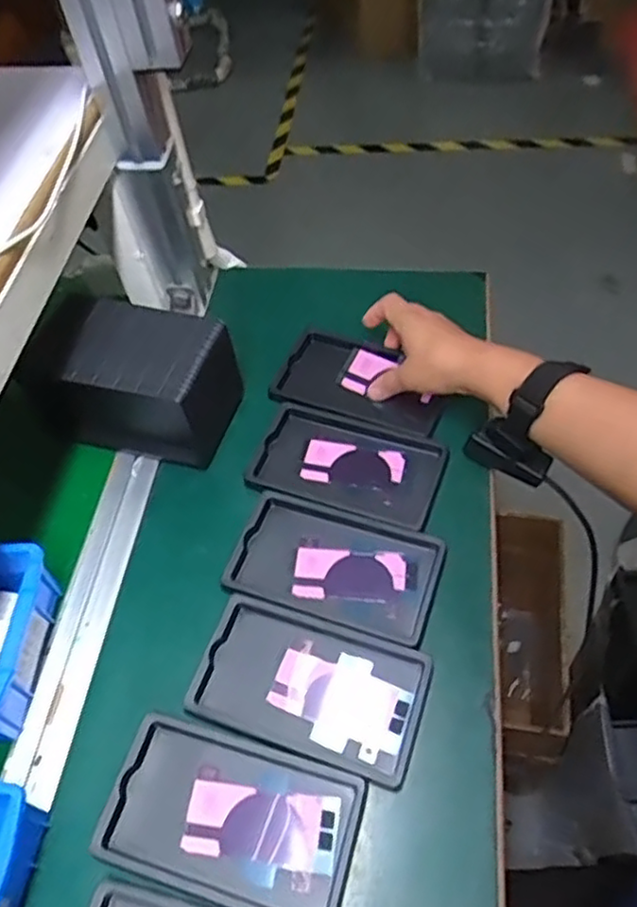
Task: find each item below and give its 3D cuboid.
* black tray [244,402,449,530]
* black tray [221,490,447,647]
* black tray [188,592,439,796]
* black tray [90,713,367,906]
[{"bbox_3d":[0.026,0.010,0.612,0.159,0.016,0.094,17,57,15],"label":"black tray"},{"bbox_3d":[0.015,0.088,0.551,0.159,0.014,0.096,16,57,14],"label":"black tray"},{"bbox_3d":[-0.005,0.167,0.497,0.158,0.011,0.092,15,57,14],"label":"black tray"},{"bbox_3d":[-0.056,0.237,0.449,0.157,0.011,0.094,13,56,12],"label":"black tray"}]

